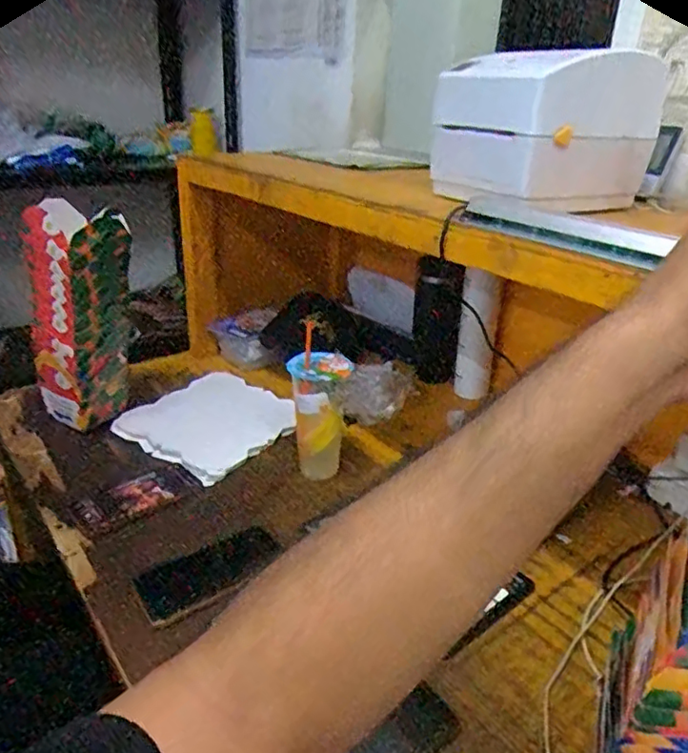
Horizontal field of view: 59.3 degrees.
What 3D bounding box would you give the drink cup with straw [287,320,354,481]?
[{"bbox_3d":[-0.036,0.047,0.875,0.086,0.194,0.084,1,26,-4],"label":"drink cup with straw"}]

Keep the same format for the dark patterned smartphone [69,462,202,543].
[{"bbox_3d":[-0.281,0.163,0.818,0.157,0.016,0.077,-25,44,-32],"label":"dark patterned smartphone"}]

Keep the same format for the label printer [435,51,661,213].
[{"bbox_3d":[0.232,-0.289,0.720,0.209,0.146,0.166,-12,29,-28],"label":"label printer"}]

